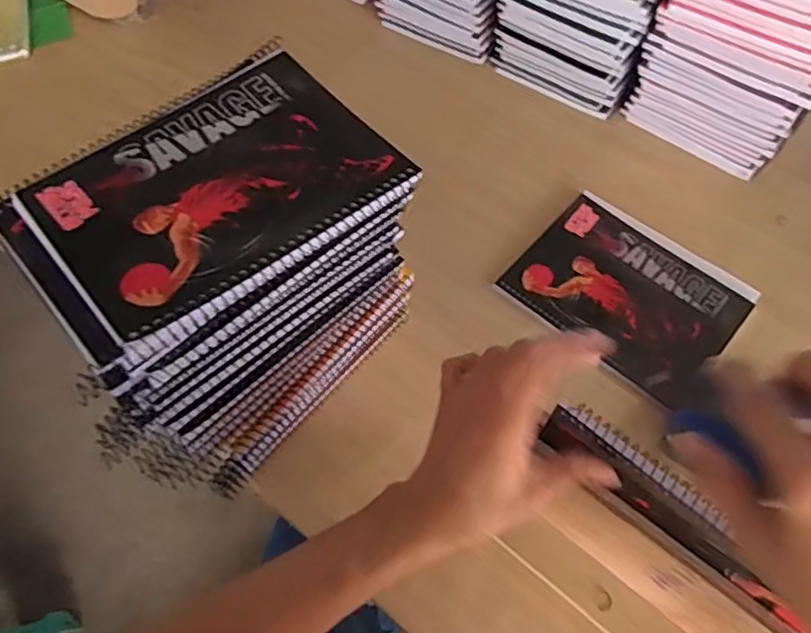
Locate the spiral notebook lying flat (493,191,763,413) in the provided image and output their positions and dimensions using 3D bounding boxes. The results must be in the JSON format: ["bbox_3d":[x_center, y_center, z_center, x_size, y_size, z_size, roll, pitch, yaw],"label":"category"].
[{"bbox_3d":[0.208,-0.023,0.564,0.189,0.015,0.156,37,68,19],"label":"spiral notebook lying flat"}]

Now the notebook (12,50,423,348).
[{"bbox_3d":[-0.113,-0.083,0.358,0.194,0.015,0.153,-36,66,-18],"label":"notebook"}]

